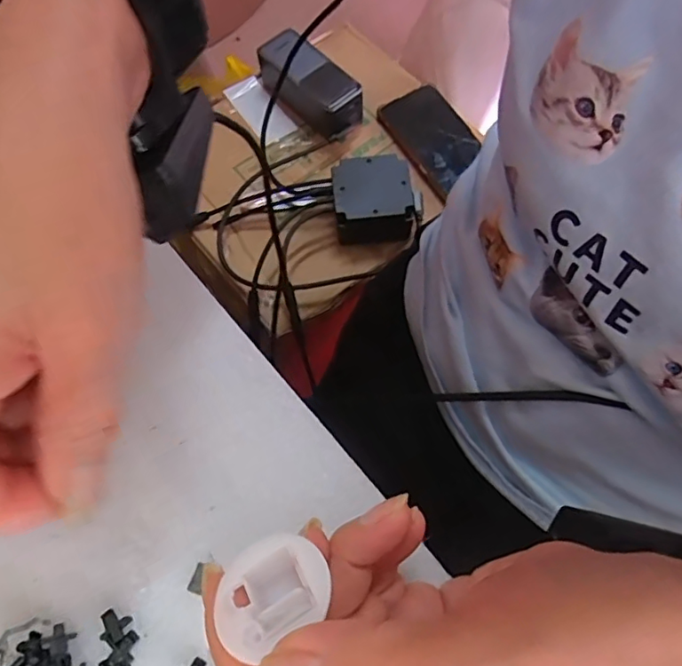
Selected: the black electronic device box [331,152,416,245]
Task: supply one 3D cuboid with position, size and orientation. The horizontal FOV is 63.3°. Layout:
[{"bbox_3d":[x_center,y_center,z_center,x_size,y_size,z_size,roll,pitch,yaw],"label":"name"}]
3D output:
[{"bbox_3d":[0.031,-0.134,0.572,0.077,0.052,0.075,-8,67,-4],"label":"black electronic device box"}]

